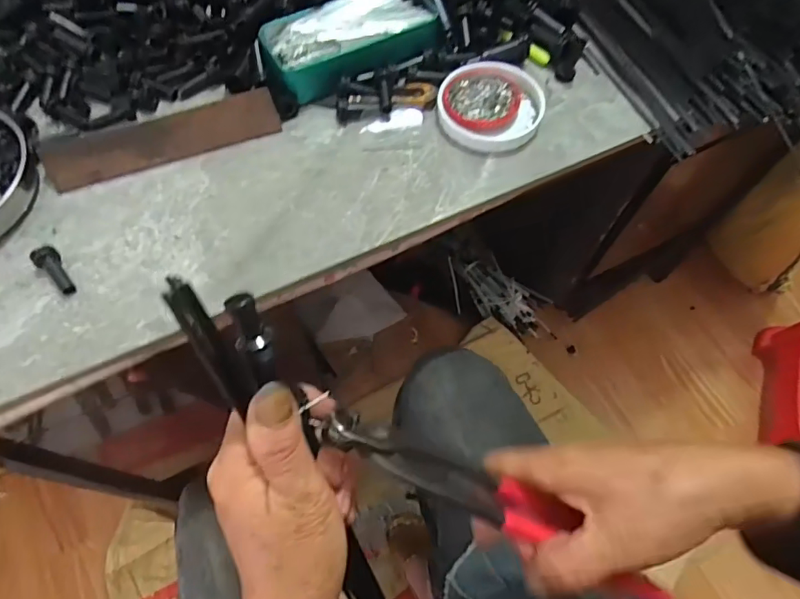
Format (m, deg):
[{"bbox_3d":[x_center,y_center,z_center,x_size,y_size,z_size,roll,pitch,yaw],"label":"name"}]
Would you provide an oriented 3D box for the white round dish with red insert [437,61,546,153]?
[{"bbox_3d":[0.077,-0.167,0.444,0.089,0.014,0.088,0,63,-1],"label":"white round dish with red insert"}]

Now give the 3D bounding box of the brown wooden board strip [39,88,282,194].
[{"bbox_3d":[-0.188,-0.128,0.416,0.178,0.037,0.007,-19,22,-10],"label":"brown wooden board strip"}]

